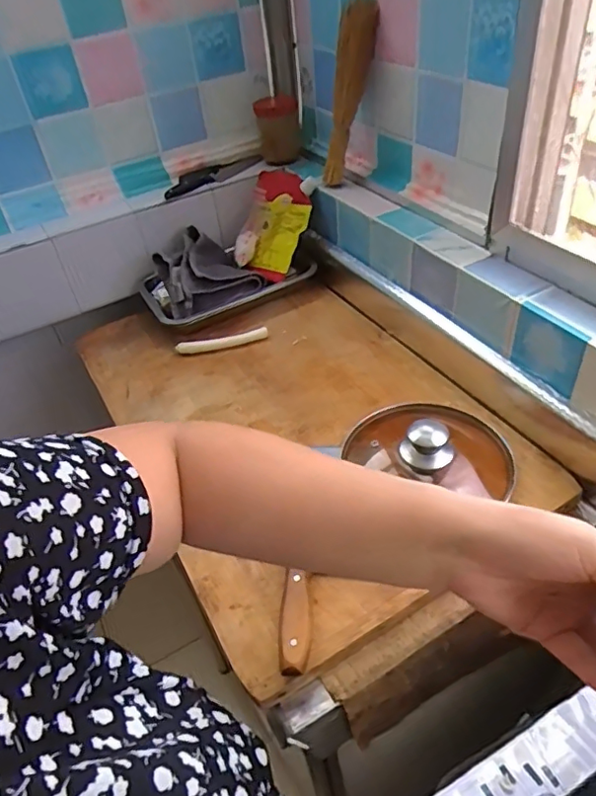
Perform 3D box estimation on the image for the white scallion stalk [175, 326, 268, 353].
[{"bbox_3d":[-0.124,-0.092,0.937,0.150,0.012,0.030,-9,41,-2],"label":"white scallion stalk"}]

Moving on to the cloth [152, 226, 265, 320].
[{"bbox_3d":[-0.163,-0.228,0.999,0.158,0.074,0.147,-21,43,-14],"label":"cloth"}]

